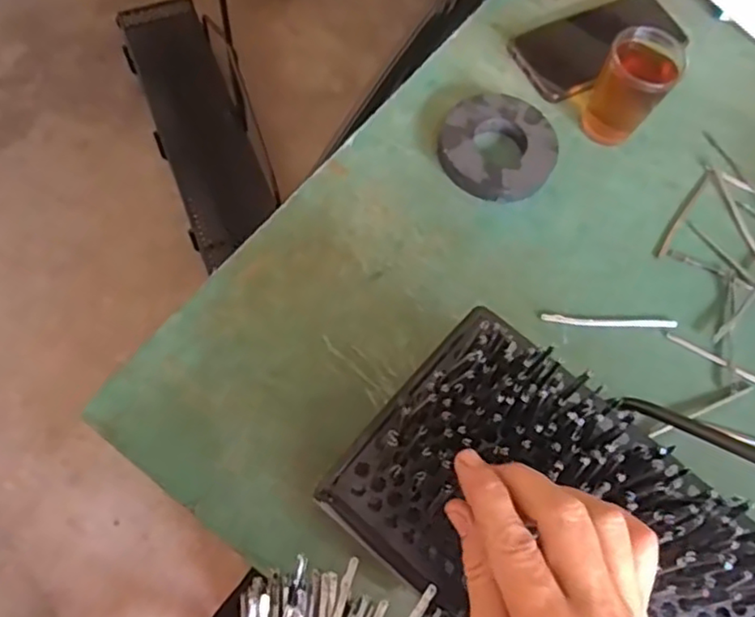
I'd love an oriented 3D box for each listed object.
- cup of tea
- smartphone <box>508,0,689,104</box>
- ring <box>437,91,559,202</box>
[{"bbox_3d":[0.210,-0.180,0.539,0.055,0.090,0.057,2,65,-5],"label":"cup of tea"},{"bbox_3d":[0.205,-0.248,0.596,0.165,0.010,0.080,-25,71,-15],"label":"smartphone"},{"bbox_3d":[0.100,-0.135,0.529,0.093,0.016,0.096,2,67,-4],"label":"ring"}]

